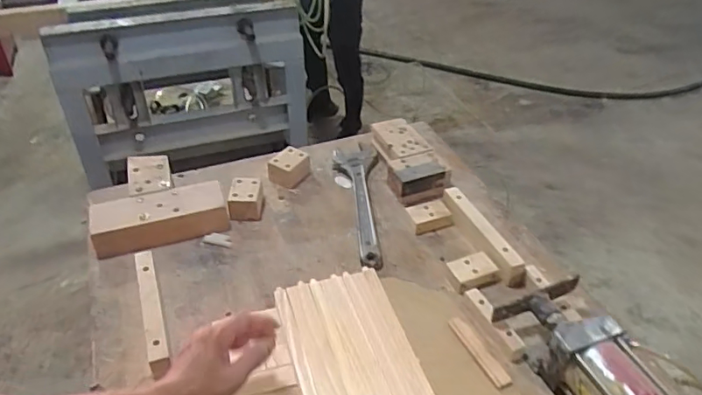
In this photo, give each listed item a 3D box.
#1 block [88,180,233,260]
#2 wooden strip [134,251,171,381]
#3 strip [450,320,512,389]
[{"bbox_3d":[-0.344,0.032,0.974,0.230,0.064,0.094,-12,41,-16],"label":"block"},{"bbox_3d":[-0.301,0.171,0.813,0.032,0.041,0.225,-13,41,-17],"label":"wooden strip"},{"bbox_3d":[0.190,0.228,0.801,0.025,0.007,0.125,-17,42,-21],"label":"strip"}]

